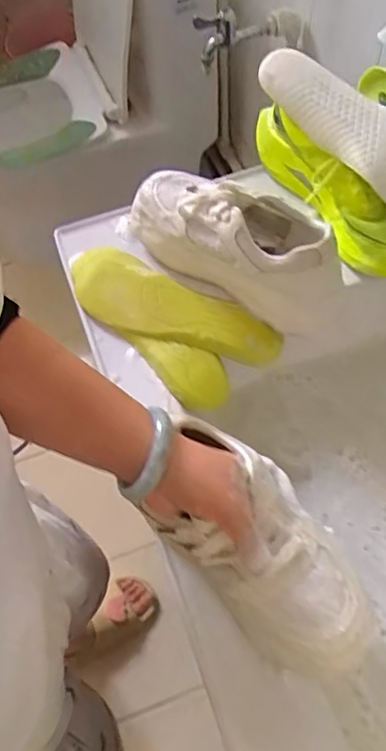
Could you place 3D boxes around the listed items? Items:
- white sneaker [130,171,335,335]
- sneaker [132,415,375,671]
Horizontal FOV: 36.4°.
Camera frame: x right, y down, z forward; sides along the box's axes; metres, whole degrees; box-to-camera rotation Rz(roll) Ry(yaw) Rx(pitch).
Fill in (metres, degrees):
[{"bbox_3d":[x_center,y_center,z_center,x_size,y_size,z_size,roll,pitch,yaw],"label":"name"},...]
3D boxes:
[{"bbox_3d":[0.046,-0.143,0.603,0.234,0.104,0.082,32,69,18],"label":"white sneaker"},{"bbox_3d":[0.052,0.134,0.461,0.099,0.077,0.202,-41,68,-16],"label":"sneaker"}]

